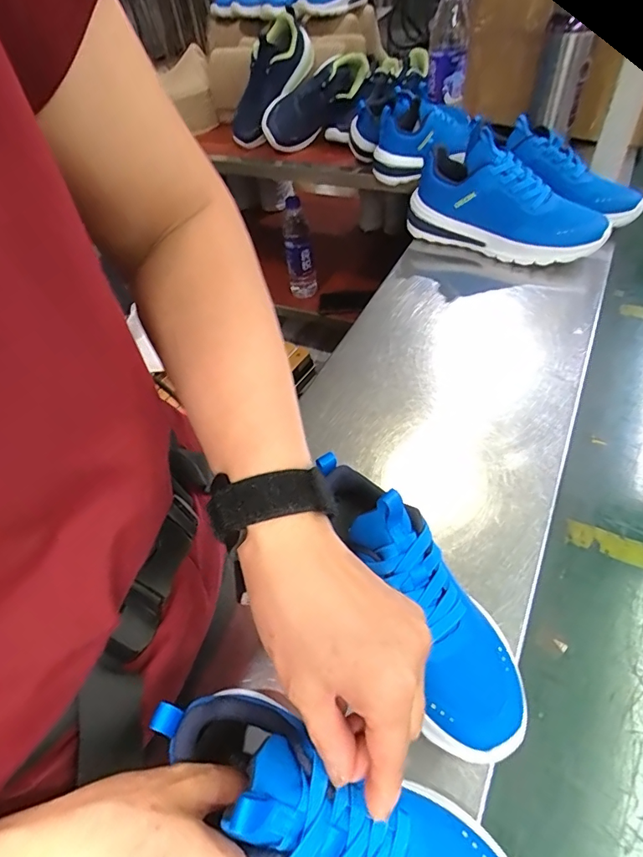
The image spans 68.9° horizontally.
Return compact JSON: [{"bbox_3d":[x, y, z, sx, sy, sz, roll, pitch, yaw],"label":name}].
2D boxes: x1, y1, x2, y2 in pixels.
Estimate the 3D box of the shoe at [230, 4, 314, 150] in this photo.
[{"bbox_3d":[-0.095,-0.661,0.901,0.078,0.096,0.224,36,101,30],"label":"shoe"}]

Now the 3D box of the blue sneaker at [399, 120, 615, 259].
[{"bbox_3d":[0.259,-0.318,0.660,0.262,0.118,0.101,25,56,25],"label":"blue sneaker"}]

